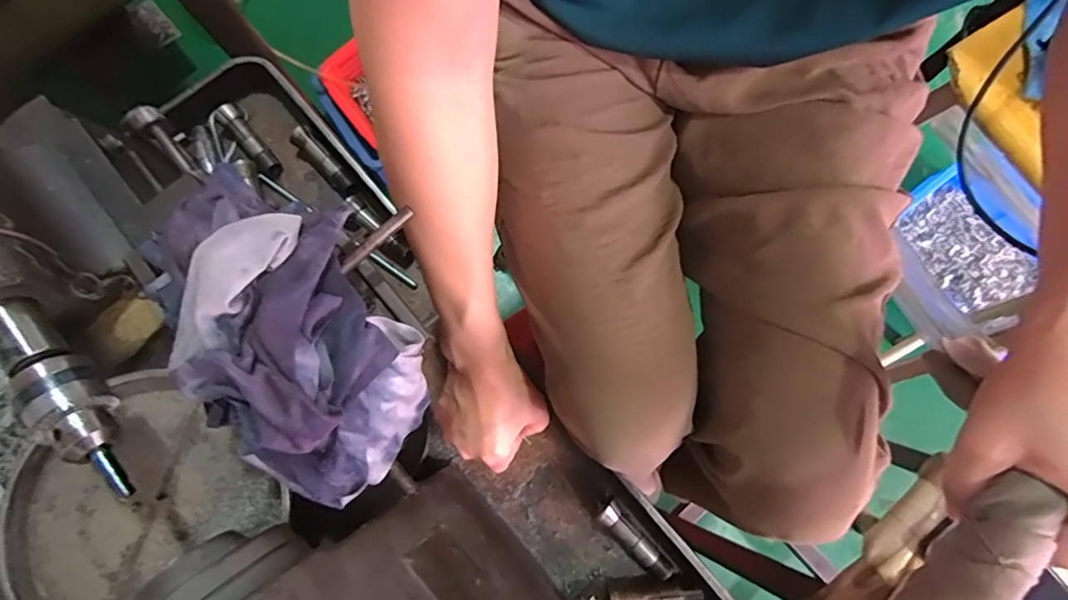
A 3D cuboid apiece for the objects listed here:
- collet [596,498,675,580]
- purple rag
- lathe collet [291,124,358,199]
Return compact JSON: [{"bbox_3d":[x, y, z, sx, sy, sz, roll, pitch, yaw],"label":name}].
[{"bbox_3d":[0.082,0.197,0.436,0.022,0.025,0.072,-41,81,-8],"label":"collet"},{"bbox_3d":[-0.123,0.008,0.259,0.097,0.057,0.179,-32,80,-6],"label":"purple rag"},{"bbox_3d":[-0.197,-0.131,0.508,0.016,0.022,0.083,-42,81,-8],"label":"lathe collet"}]

